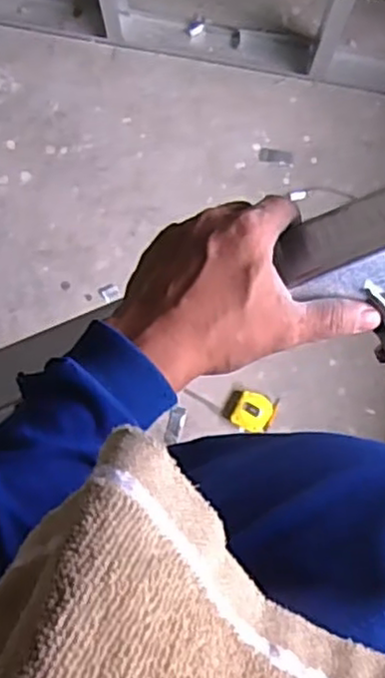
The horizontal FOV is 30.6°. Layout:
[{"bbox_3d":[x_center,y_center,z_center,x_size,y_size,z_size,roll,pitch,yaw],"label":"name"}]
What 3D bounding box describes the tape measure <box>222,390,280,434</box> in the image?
[{"bbox_3d":[0.106,0.135,1.293,0.094,0.039,0.076,15,85,1],"label":"tape measure"}]

